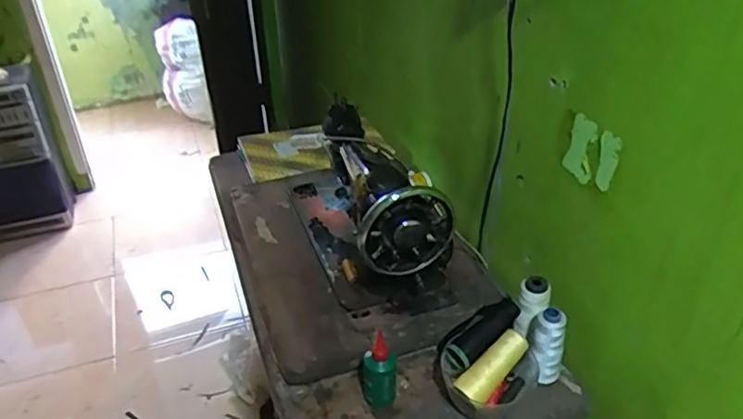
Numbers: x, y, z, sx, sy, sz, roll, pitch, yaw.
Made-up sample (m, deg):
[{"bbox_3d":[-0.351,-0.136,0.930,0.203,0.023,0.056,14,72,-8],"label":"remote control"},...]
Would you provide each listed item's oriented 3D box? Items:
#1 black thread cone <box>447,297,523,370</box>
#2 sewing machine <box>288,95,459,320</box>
[{"bbox_3d":[0.154,0.165,0.813,0.121,0.038,0.040,-26,41,-32],"label":"black thread cone"},{"bbox_3d":[-0.023,-0.031,1.020,0.170,0.208,0.413,-16,35,-16],"label":"sewing machine"}]

